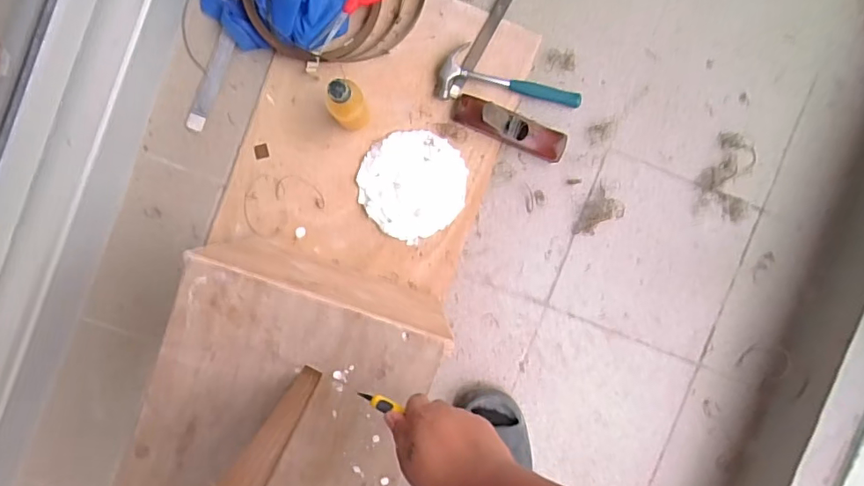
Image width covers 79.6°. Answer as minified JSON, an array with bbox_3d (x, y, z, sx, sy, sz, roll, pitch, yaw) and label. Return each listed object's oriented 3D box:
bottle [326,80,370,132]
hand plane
[{"bbox_3d":[-0.126,-0.207,0.795,0.050,0.189,0.046,0,93,-3],"label":"bottle"},{"bbox_3d":[0.134,-0.197,0.877,0.202,0.060,0.052,22,92,-4],"label":"hand plane"}]

